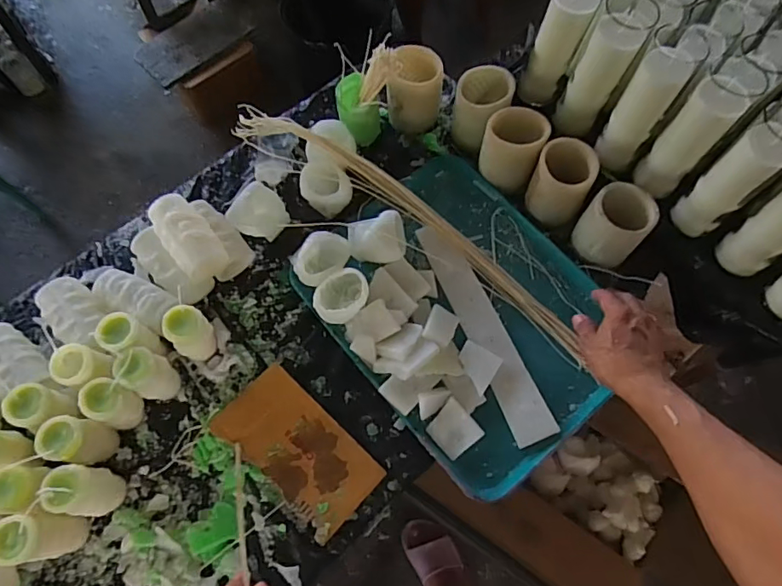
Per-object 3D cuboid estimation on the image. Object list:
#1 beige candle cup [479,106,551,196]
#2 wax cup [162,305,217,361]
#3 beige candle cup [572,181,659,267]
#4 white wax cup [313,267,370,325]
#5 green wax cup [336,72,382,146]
[{"bbox_3d":[0.186,-0.221,0.790,0.087,0.099,0.088,0,68,0],"label":"beige candle cup"},{"bbox_3d":[-0.264,0.060,0.694,0.050,0.107,0.050,0,68,0],"label":"wax cup"},{"bbox_3d":[0.319,-0.096,0.736,0.085,0.096,0.078,0,68,0],"label":"beige candle cup"},{"bbox_3d":[-0.068,0.009,0.724,0.066,0.053,0.081,39,73,14],"label":"white wax cup"},{"bbox_3d":[-0.055,-0.291,0.826,0.060,0.091,0.067,-28,71,-11],"label":"green wax cup"}]

